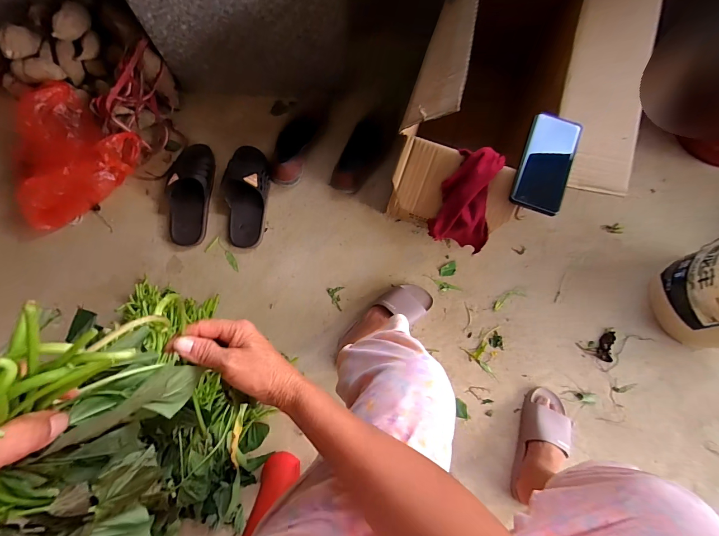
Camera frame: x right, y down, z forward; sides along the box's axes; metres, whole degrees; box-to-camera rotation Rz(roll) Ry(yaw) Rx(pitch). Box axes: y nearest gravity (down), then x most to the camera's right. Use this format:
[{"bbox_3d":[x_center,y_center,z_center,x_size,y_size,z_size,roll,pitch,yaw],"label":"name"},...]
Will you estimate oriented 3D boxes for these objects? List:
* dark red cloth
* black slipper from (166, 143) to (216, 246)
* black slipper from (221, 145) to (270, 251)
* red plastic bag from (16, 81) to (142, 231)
[{"bbox_3d":[0.180,-0.110,0.570,0.099,0.114,0.127,14,76,2],"label":"dark red cloth"},{"bbox_3d":[-0.418,-0.189,0.846,0.106,0.065,0.261,3,78,0],"label":"black slipper"},{"bbox_3d":[-0.277,-0.181,0.837,0.103,0.063,0.256,4,78,1],"label":"black slipper"},{"bbox_3d":[-0.709,-0.257,0.825,0.244,0.141,0.306,41,81,8],"label":"red plastic bag"}]

